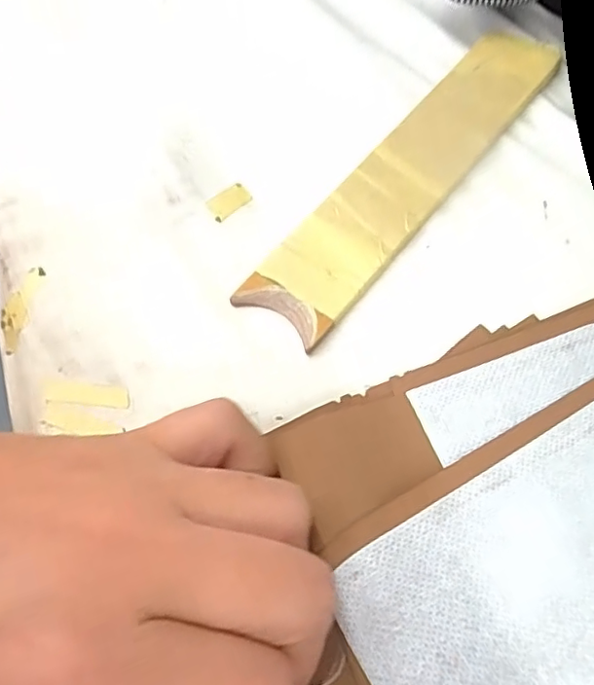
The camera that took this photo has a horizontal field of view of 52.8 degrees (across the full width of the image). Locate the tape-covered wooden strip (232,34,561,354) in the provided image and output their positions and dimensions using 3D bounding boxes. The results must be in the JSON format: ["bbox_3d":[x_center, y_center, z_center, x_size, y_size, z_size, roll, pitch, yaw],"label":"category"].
[{"bbox_3d":[0.046,-0.069,0.229,0.035,0.004,0.172,34,68,20],"label":"tape-covered wooden strip"}]

